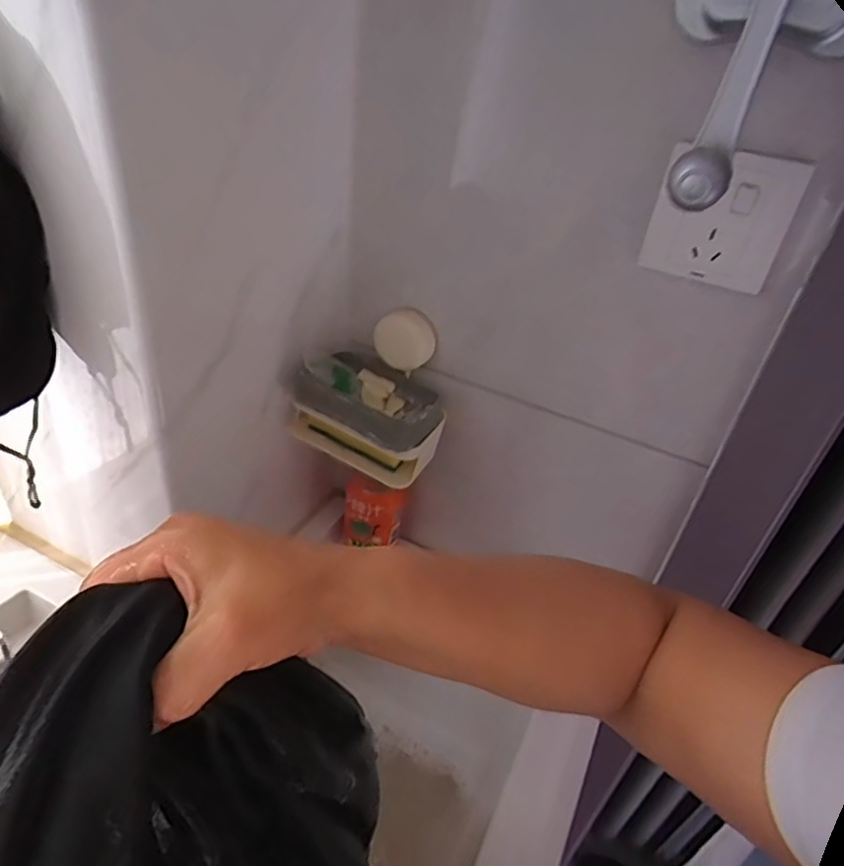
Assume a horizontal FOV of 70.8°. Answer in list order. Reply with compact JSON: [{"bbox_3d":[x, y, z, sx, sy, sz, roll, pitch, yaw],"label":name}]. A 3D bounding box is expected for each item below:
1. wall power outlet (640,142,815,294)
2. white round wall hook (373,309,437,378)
[{"bbox_3d":[0.189,-0.136,0.379,0.079,0.087,0.016,22,57,21],"label":"wall power outlet"},{"bbox_3d":[-0.016,-0.086,0.555,0.057,0.057,0.014,7,35,0],"label":"white round wall hook"}]

